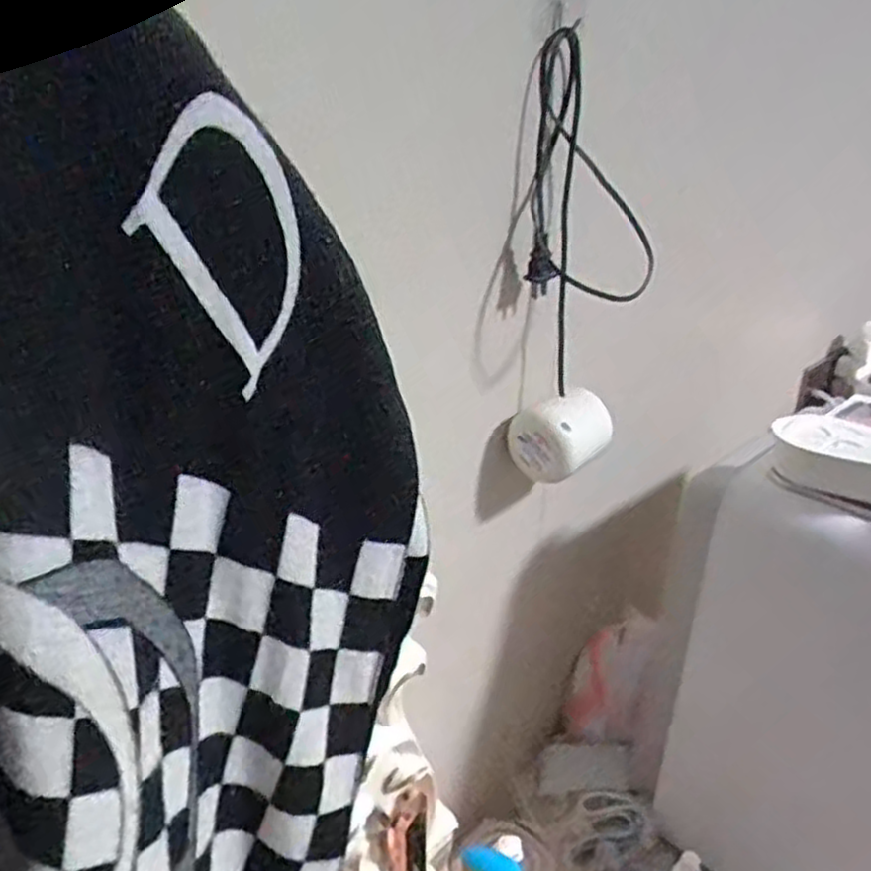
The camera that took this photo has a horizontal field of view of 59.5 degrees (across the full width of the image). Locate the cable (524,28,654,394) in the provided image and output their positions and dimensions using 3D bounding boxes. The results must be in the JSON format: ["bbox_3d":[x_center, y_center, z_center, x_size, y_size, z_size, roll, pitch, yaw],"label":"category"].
[{"bbox_3d":[0.120,-0.163,0.589,0.102,0.263,0.067,5,21,7],"label":"cable"}]

